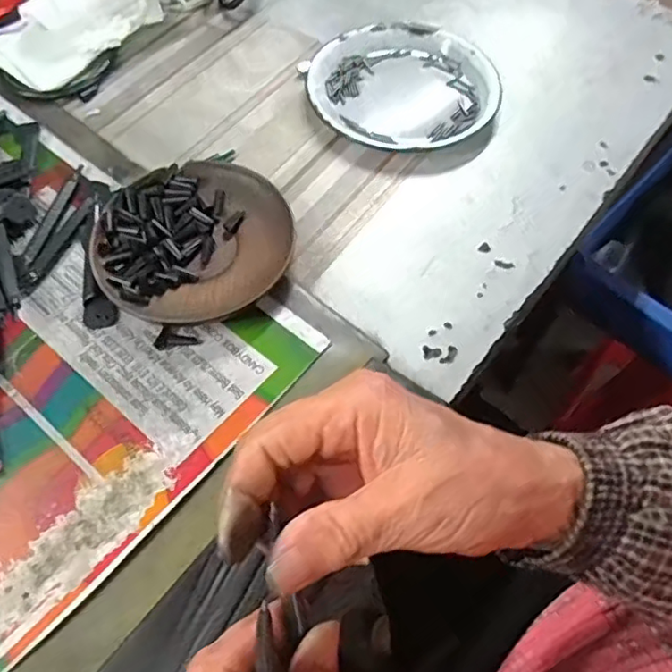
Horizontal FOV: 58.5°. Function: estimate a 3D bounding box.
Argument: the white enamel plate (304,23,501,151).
[{"bbox_3d":[0.048,-0.182,0.435,0.131,0.014,0.122,1,59,-1],"label":"white enamel plate"}]

